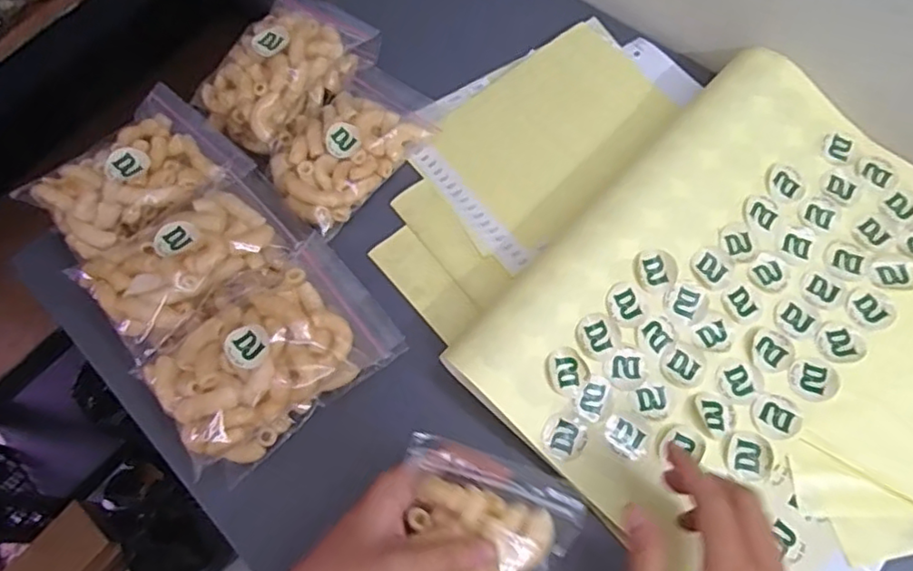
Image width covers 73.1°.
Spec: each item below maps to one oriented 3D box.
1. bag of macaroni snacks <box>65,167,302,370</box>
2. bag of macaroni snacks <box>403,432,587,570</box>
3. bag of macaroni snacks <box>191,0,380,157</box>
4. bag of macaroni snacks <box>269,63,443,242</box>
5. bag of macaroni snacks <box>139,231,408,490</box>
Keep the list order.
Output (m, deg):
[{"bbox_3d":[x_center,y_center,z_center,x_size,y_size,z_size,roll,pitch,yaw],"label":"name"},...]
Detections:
[{"bbox_3d":[-0.180,-0.021,0.417,0.128,0.041,0.091,-41,67,-11],"label":"bag of macaroni snacks"},{"bbox_3d":[-0.001,0.156,0.328,0.089,0.032,0.127,23,92,13],"label":"bag of macaroni snacks"},{"bbox_3d":[-0.133,-0.174,0.491,0.092,0.061,0.140,25,72,18],"label":"bag of macaroni snacks"},{"bbox_3d":[-0.083,-0.117,0.482,0.091,0.027,0.147,36,75,21],"label":"bag of macaroni snacks"},{"bbox_3d":[-0.117,0.044,0.399,0.141,0.058,0.100,-37,66,-9],"label":"bag of macaroni snacks"}]

